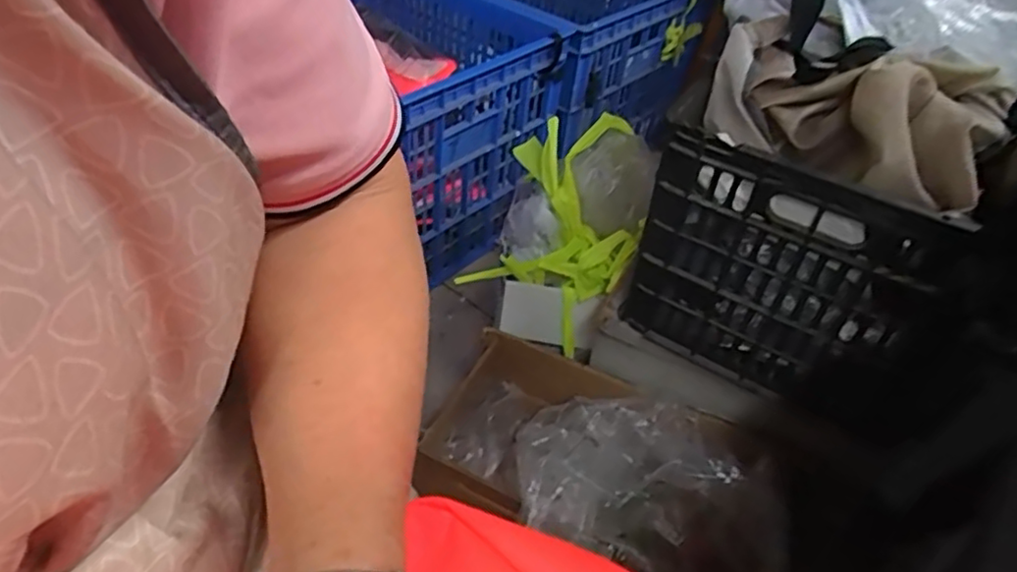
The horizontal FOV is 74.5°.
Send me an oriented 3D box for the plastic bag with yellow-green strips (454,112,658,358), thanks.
[{"bbox_3d":[0.097,-0.109,1.098,0.257,0.230,0.330,17,43,11],"label":"plastic bag with yellow-green strips"}]

